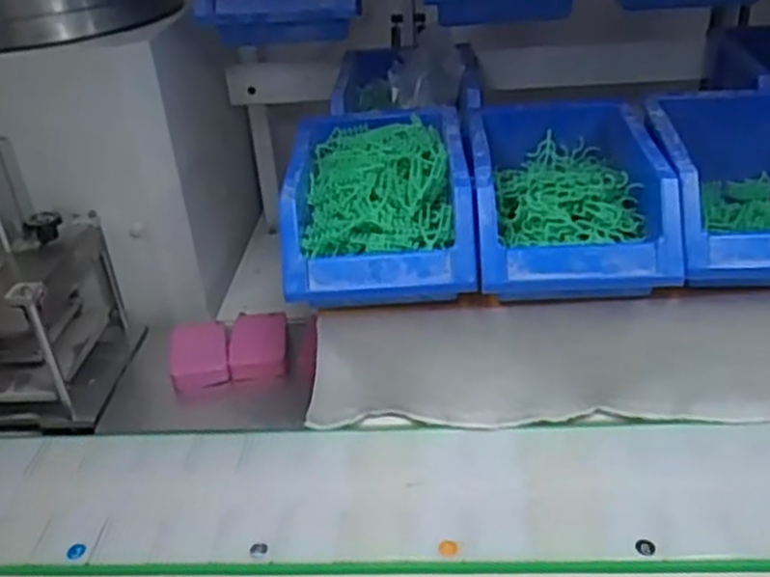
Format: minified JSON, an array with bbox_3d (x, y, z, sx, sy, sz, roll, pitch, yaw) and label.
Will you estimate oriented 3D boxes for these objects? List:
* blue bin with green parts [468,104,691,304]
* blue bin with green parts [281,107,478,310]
[{"bbox_3d":[0.124,-0.069,0.546,0.123,0.072,0.195,-2,32,4],"label":"blue bin with green parts"},{"bbox_3d":[-0.003,-0.063,0.548,0.122,0.070,0.179,-3,32,2],"label":"blue bin with green parts"}]

